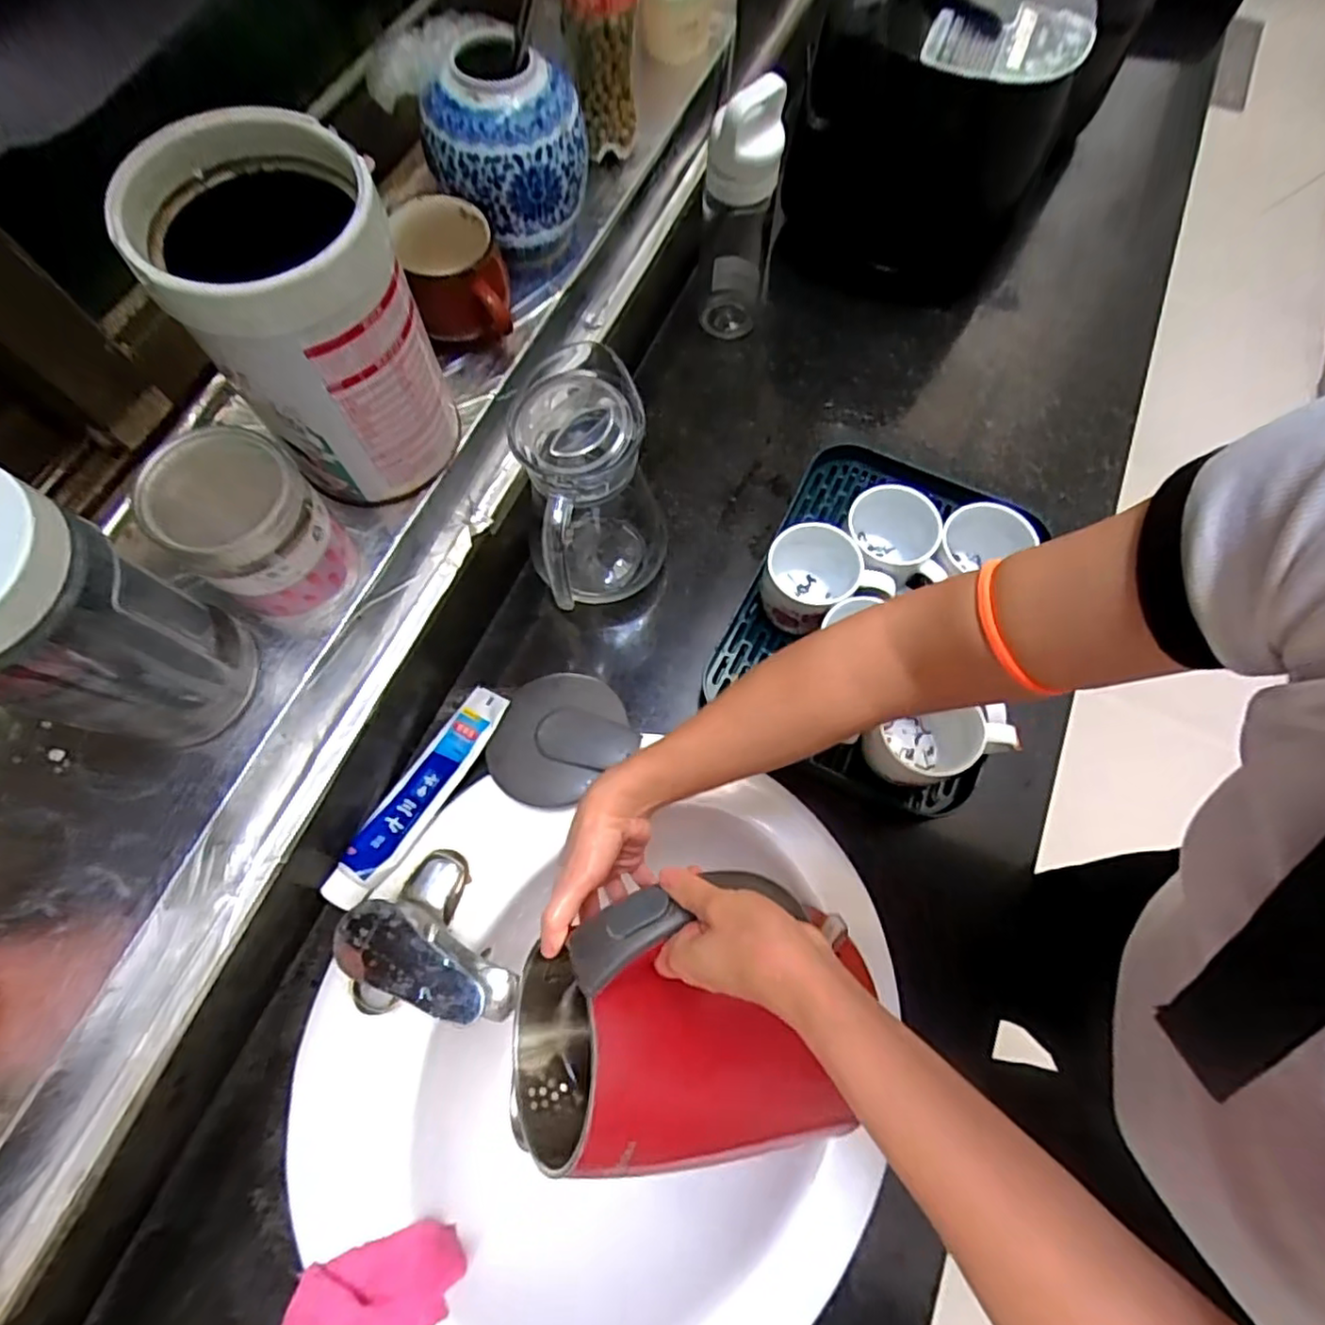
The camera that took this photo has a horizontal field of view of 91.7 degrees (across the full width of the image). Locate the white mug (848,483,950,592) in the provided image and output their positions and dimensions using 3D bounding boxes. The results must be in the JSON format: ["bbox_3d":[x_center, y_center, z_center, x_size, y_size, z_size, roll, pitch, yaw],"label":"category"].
[{"bbox_3d":[0.209,-0.104,0.597,0.089,0.078,0.085,9,70,4],"label":"white mug"}]

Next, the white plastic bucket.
[{"bbox_3d":[-0.214,-0.206,0.412,0.119,0.189,0.119,0,70,0],"label":"white plastic bucket"}]

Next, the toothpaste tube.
[{"bbox_3d":[-0.210,0.112,0.561,0.046,0.028,0.208,30,73,11],"label":"toothpaste tube"}]

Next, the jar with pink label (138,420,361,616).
[{"bbox_3d":[-0.258,-0.083,0.416,0.081,0.112,0.083,0,70,0],"label":"jar with pink label"}]

